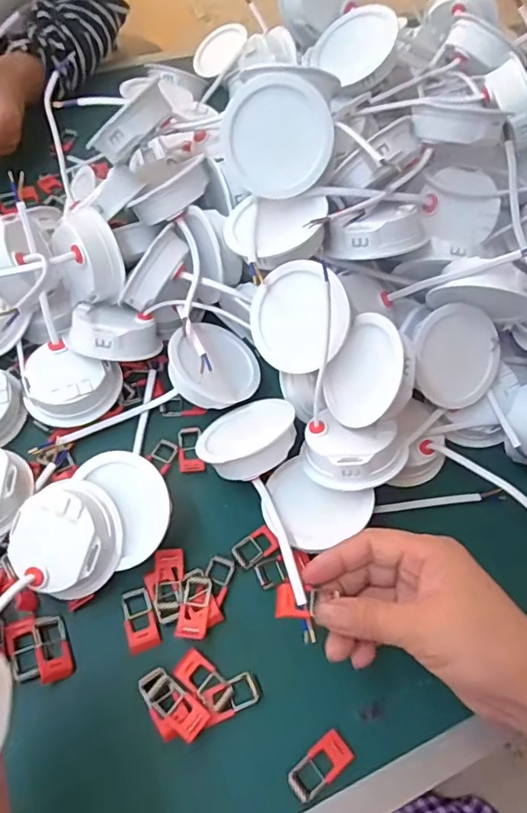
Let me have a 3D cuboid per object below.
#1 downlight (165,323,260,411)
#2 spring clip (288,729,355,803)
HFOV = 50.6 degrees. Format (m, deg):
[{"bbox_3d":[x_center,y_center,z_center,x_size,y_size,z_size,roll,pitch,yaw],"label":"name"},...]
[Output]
[{"bbox_3d":[-0.036,-0.030,0.424,0.067,0.035,0.069,42,43,3],"label":"downlight"},{"bbox_3d":[0.031,0.199,0.309,0.038,0.004,0.019,-31,66,-22],"label":"spring clip"}]

